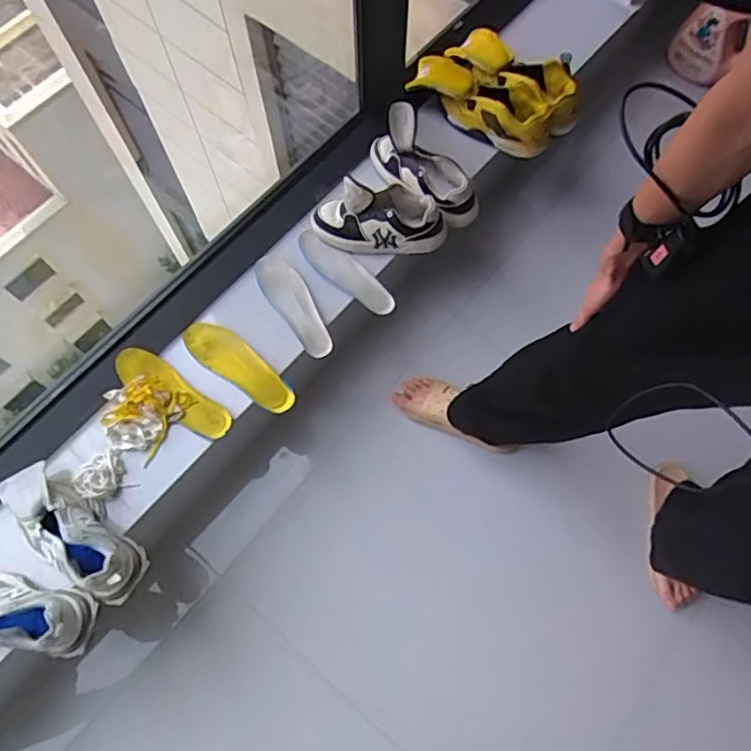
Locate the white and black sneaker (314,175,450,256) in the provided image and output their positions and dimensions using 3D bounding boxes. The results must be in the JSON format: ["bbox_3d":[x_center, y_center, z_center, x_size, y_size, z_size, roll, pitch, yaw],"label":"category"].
[{"bbox_3d":[0.006,-0.333,1.261,0.272,0.139,0.098,1,70,0],"label":"white and black sneaker"}]

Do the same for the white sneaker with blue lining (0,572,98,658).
[{"bbox_3d":[-0.634,0.404,1.029,0.305,0.092,0.131,3,70,1],"label":"white sneaker with blue lining"}]

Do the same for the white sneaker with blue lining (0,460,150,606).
[{"bbox_3d":[-0.550,0.271,1.073,0.314,0.095,0.113,33,73,11],"label":"white sneaker with blue lining"}]

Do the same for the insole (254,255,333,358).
[{"bbox_3d":[-0.168,-0.151,1.270,0.084,0.013,0.255,-33,73,-11],"label":"insole"}]

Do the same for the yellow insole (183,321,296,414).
[{"bbox_3d":[-0.275,-0.024,1.224,0.264,0.016,0.090,32,73,11],"label":"yellow insole"}]

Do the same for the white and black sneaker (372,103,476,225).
[{"bbox_3d":[0.106,-0.449,1.300,0.095,0.121,0.276,-39,75,-13],"label":"white and black sneaker"}]

